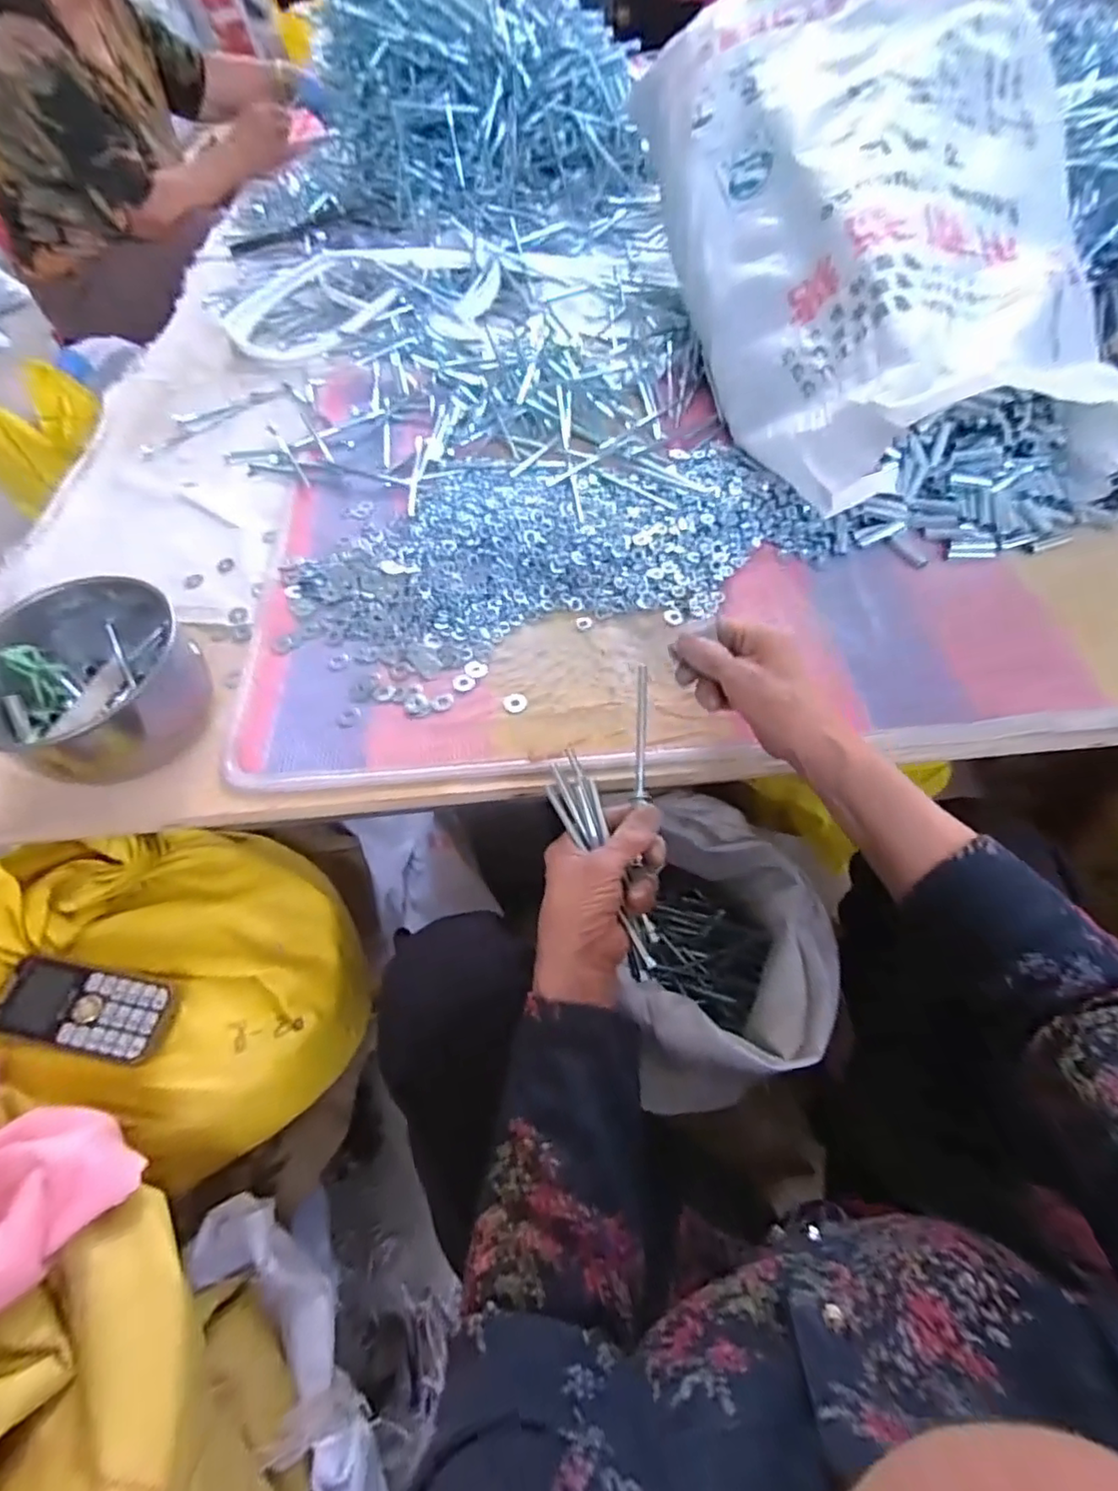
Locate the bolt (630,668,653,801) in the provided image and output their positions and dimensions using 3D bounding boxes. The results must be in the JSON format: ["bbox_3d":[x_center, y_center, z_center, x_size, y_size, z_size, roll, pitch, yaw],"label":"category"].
[{"bbox_3d":[0.061,-0.009,0.443,0.011,0.007,0.099,1,84,4],"label":"bolt"}]

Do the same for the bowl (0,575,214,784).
[{"bbox_3d":[-0.387,-0.054,0.502,0.159,0.097,0.159,-2,57,3],"label":"bowl"}]

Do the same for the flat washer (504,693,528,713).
[{"bbox_3d":[-0.037,-0.036,0.516,0.020,0.004,0.020,-2,57,3],"label":"flat washer"}]

